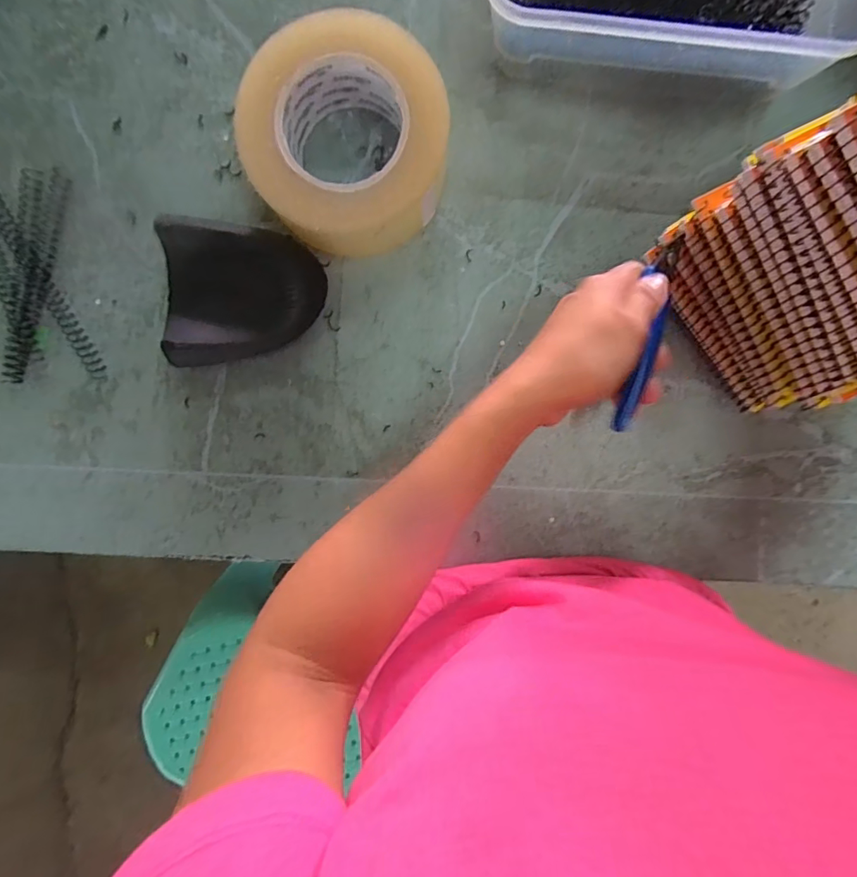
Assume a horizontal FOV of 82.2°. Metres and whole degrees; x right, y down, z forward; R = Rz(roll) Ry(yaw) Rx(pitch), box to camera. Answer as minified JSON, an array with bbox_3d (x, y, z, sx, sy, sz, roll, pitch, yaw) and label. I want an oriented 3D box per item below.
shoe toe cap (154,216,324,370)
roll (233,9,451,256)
[{"bbox_3d":[-0.126,-0.101,0.342,0.103,0.033,0.095,-2,92,1],"label":"shoe toe cap"},{"bbox_3d":[-0.052,-0.189,0.327,0.125,0.053,0.143,-3,92,2],"label":"roll"}]

